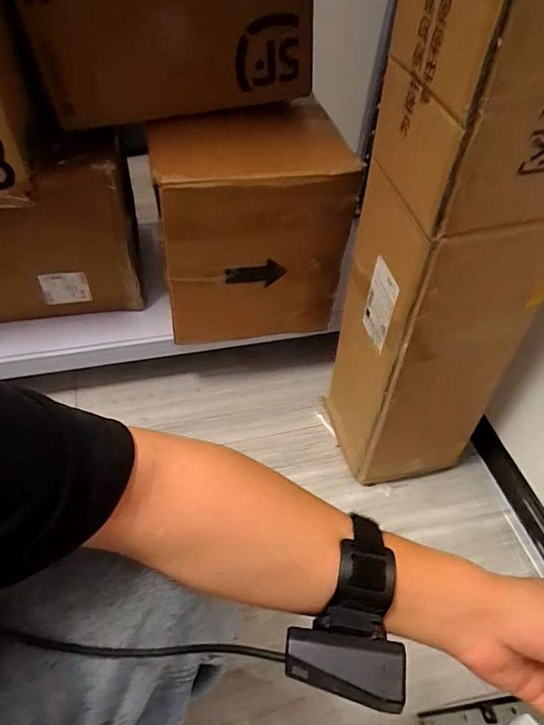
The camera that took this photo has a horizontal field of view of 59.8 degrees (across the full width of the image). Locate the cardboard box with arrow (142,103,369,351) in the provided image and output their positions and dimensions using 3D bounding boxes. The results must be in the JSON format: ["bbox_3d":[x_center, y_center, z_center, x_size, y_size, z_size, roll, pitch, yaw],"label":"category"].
[{"bbox_3d":[-0.046,-0.240,0.857,0.297,0.337,0.224,-7,52,-11],"label":"cardboard box with arrow"}]

